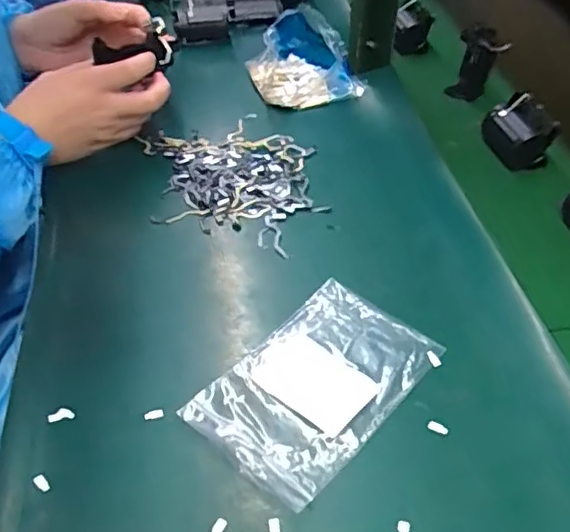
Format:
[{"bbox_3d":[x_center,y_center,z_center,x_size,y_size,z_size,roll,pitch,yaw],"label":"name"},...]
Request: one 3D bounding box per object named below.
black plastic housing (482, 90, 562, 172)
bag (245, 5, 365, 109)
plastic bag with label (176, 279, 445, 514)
[{"bbox_3d":[0.222,-0.126,0.583,0.055,0.046,0.060,-3,44,-3],"label":"black plastic housing"},{"bbox_3d":[0.018,-0.230,0.671,0.108,0.067,0.110,-11,45,-11],"label":"bag"},{"bbox_3d":[0.022,0.075,0.396,0.096,0.008,0.152,32,52,29],"label":"plastic bag with label"}]

